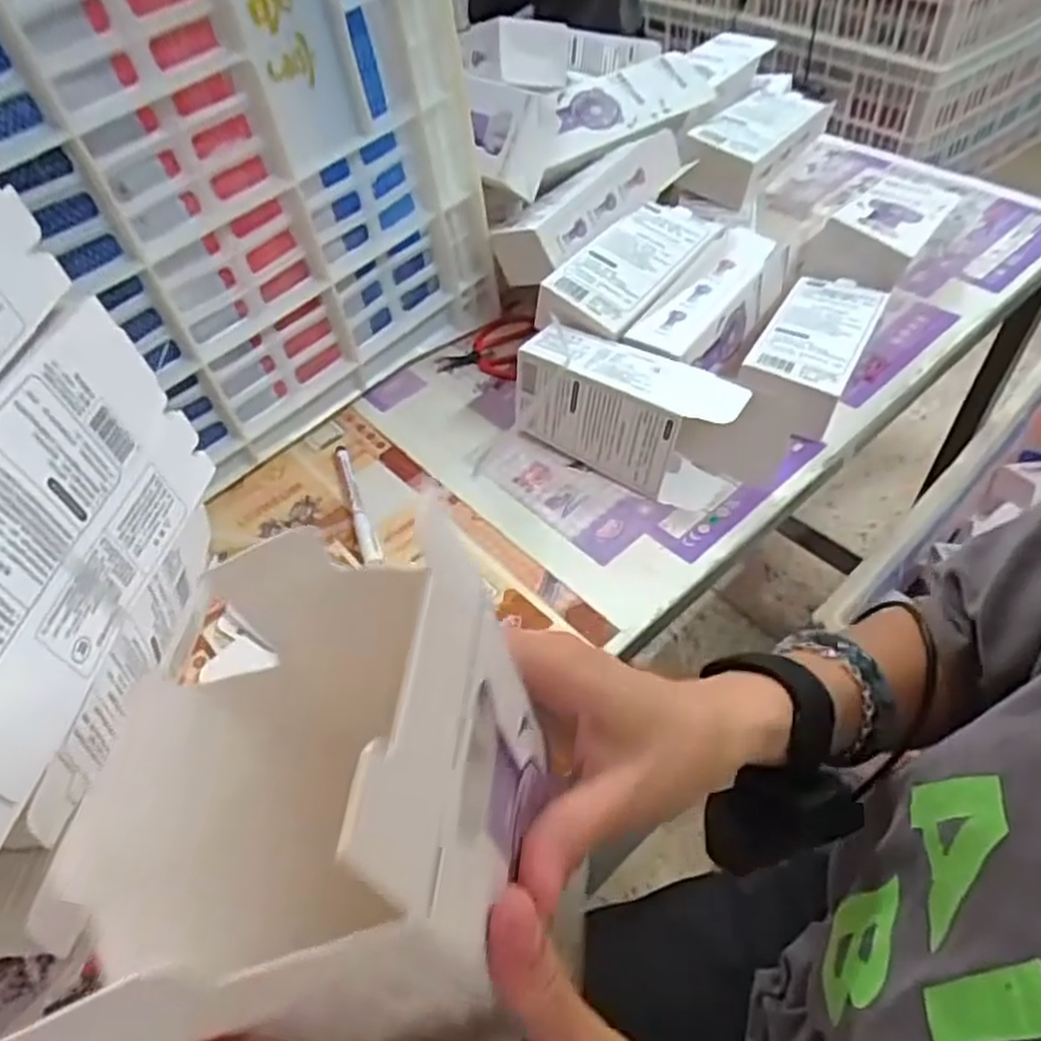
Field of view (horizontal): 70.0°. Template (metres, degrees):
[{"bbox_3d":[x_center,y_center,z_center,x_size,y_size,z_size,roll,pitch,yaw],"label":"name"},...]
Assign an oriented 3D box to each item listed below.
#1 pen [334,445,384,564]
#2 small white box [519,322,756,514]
[{"bbox_3d":[-0.140,-0.016,0.626,0.014,0.012,0.134,-20,52,-10],"label":"pen"},{"bbox_3d":[0.086,-0.085,0.610,0.186,0.085,0.070,26,58,24],"label":"small white box"}]

